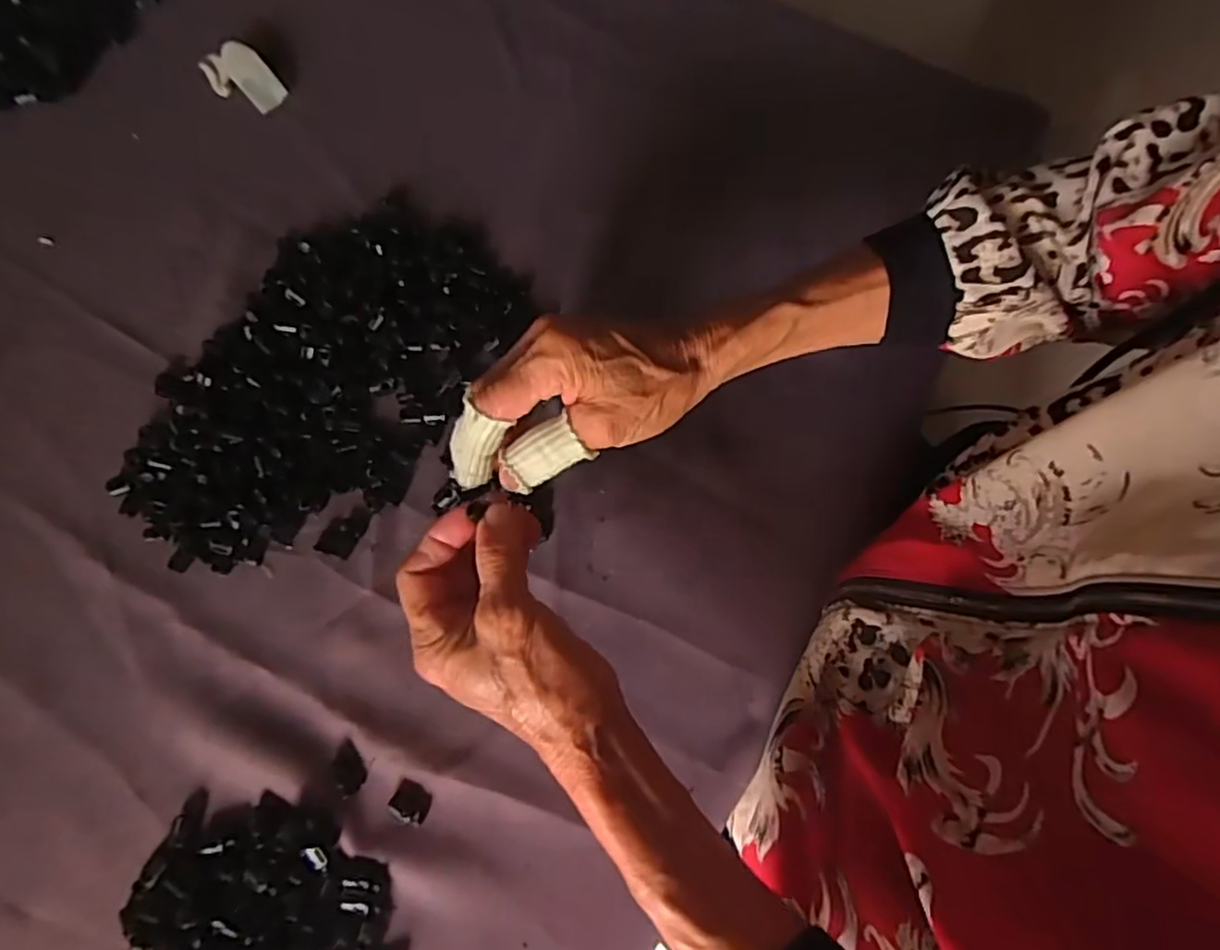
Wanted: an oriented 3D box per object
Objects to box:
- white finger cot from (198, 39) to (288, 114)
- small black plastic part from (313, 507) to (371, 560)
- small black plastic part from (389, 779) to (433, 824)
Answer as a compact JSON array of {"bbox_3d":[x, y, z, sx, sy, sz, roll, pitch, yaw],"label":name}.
[{"bbox_3d":[-0.269,-0.292,0.501,0.063,0.015,0.037,43,78,11],"label":"white finger cot"},{"bbox_3d":[-0.160,0.033,0.410,0.021,0.004,0.033,25,76,7],"label":"small black plastic part"},{"bbox_3d":[-0.108,0.178,0.372,0.020,0.005,0.019,25,76,7],"label":"small black plastic part"}]

